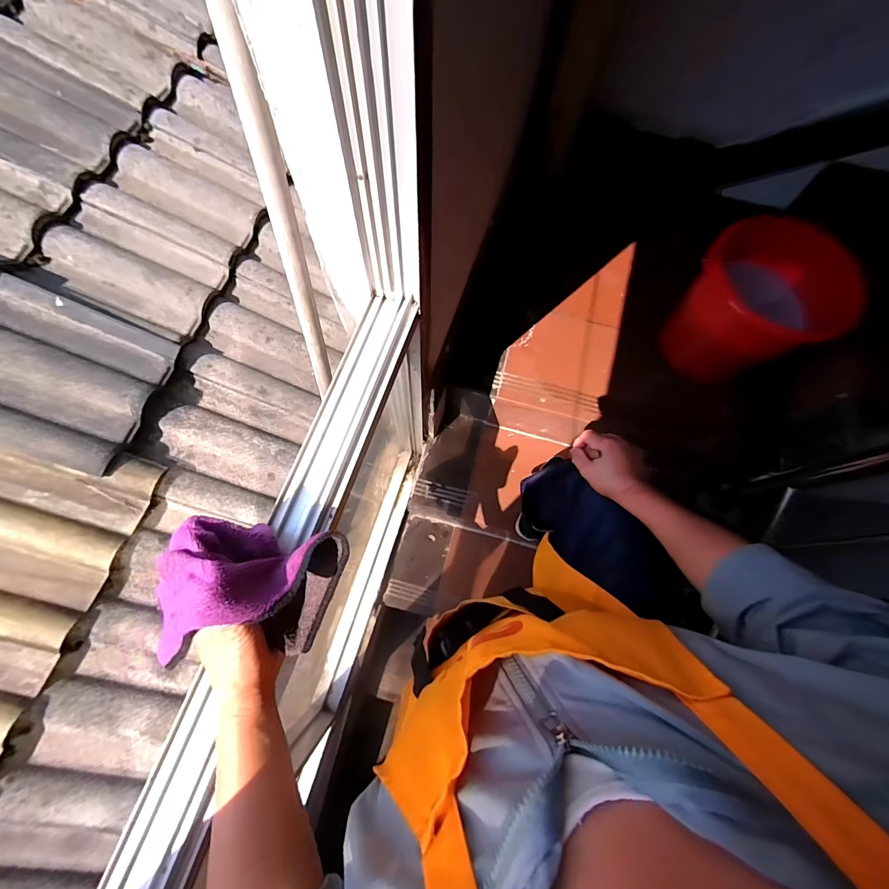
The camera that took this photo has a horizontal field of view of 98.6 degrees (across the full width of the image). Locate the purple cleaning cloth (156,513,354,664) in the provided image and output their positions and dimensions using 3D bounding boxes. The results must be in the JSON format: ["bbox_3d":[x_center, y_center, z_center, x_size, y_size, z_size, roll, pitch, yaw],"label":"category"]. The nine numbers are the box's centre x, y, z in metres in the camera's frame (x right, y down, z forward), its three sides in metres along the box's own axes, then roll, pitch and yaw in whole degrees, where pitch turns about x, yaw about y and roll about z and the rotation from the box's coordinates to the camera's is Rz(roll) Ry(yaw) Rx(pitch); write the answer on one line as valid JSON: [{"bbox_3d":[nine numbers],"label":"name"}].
[{"bbox_3d":[-0.171,0.119,0.333,0.135,0.107,0.102,12,71,1],"label":"purple cleaning cloth"}]

